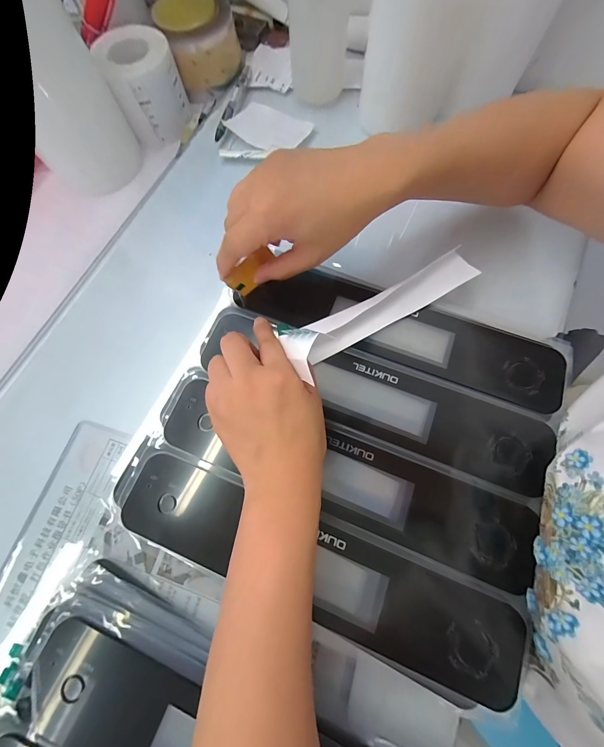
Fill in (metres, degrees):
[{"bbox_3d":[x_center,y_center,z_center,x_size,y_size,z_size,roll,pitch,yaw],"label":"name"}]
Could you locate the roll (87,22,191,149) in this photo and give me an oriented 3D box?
[{"bbox_3d":[-0.196,-0.367,0.356,0.084,0.074,0.092,-23,74,-5],"label":"roll"}]

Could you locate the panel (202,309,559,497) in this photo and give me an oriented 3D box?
[{"bbox_3d":[0.060,0.016,0.256,0.311,0.011,0.069,22,74,8],"label":"panel"}]

